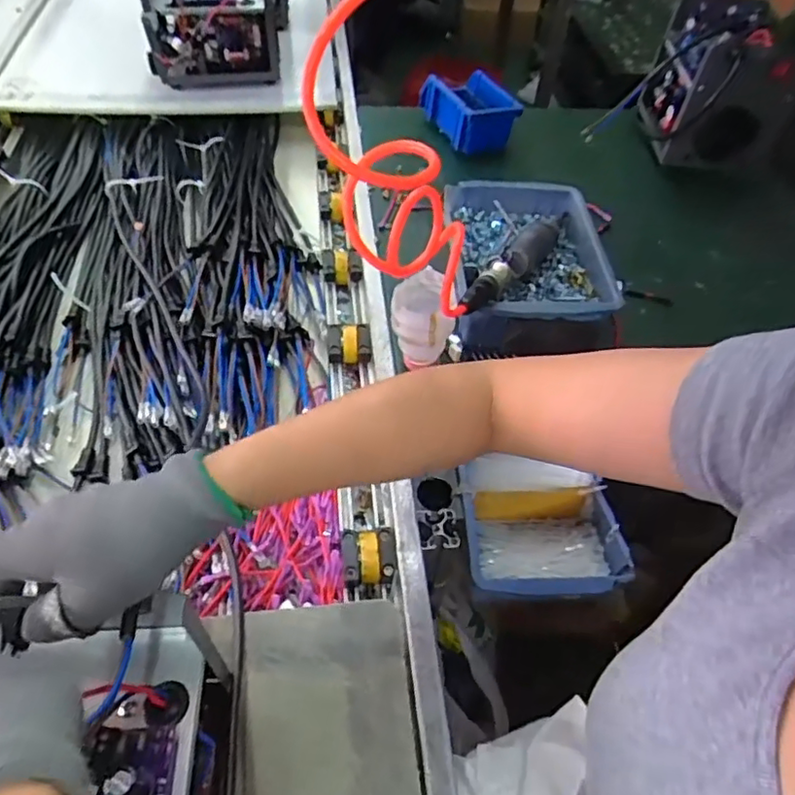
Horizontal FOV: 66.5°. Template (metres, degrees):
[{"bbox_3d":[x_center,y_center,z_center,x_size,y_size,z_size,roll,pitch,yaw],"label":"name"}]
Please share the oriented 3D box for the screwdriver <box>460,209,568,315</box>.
[{"bbox_3d":[0.135,-0.154,0.699,0.034,0.045,0.235,32,56,19],"label":"screwdriver"}]

